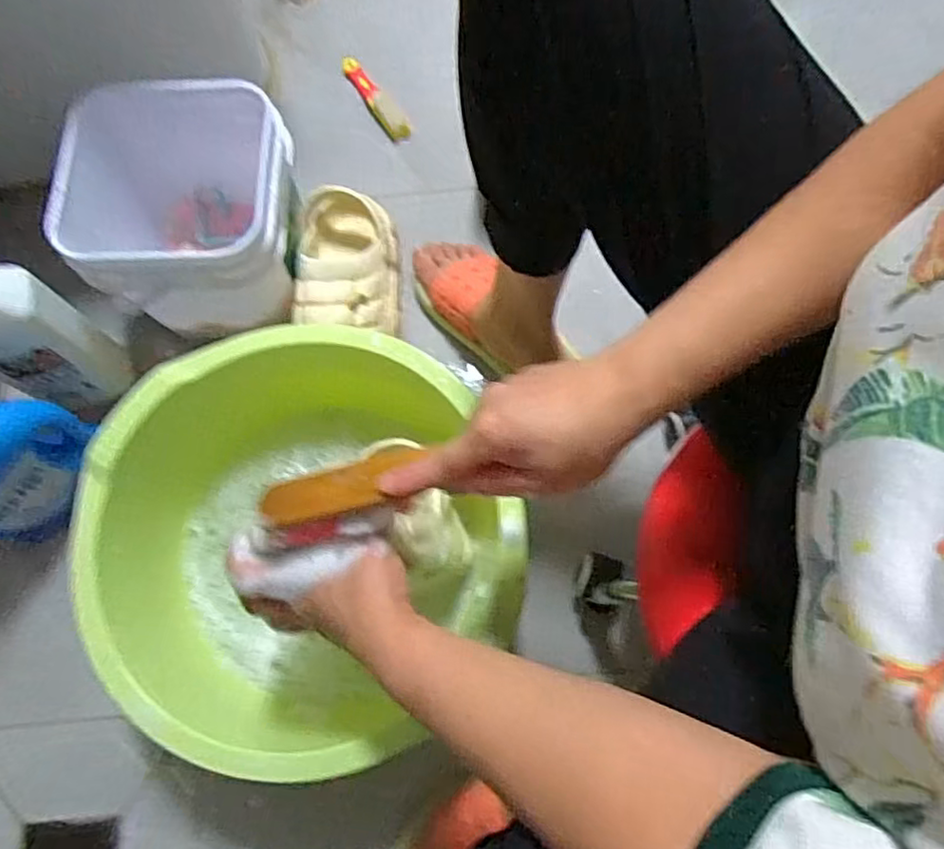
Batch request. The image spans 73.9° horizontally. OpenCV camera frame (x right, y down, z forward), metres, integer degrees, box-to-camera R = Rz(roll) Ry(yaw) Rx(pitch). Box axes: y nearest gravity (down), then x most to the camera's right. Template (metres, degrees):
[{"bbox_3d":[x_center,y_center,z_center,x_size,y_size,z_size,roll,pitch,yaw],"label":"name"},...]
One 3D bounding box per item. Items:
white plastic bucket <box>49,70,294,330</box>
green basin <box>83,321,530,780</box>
[{"bbox_3d":[-0.295,-0.225,0.684,0.213,0.189,0.213,0,74,2],"label":"white plastic bucket"},{"bbox_3d":[-0.147,0.109,0.593,0.343,0.154,0.376,-20,74,-4],"label":"green basin"}]

